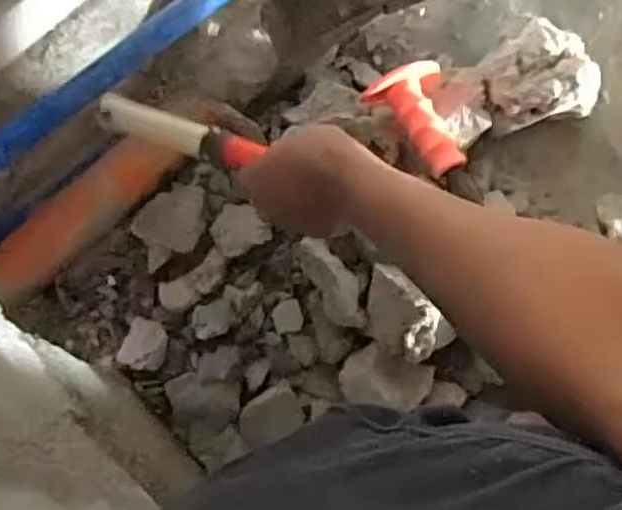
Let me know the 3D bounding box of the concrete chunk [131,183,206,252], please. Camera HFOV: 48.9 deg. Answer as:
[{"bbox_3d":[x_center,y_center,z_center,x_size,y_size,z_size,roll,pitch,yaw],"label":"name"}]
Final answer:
[{"bbox_3d":[-0.124,-0.035,0.624,0.059,0.036,0.064,0,75,1],"label":"concrete chunk"}]

